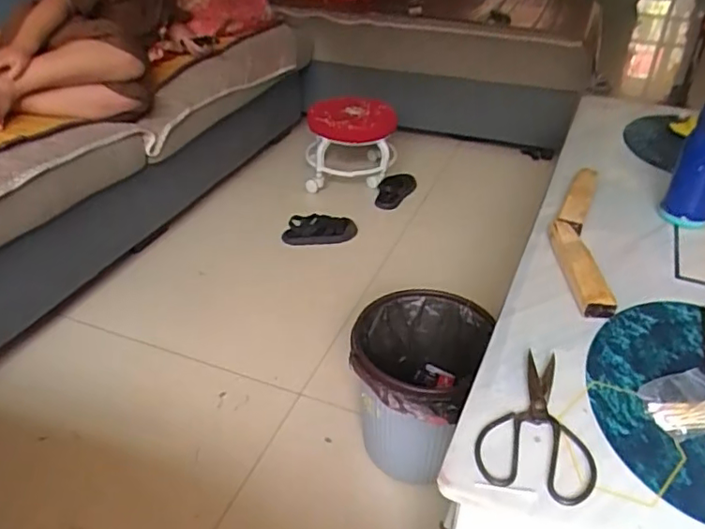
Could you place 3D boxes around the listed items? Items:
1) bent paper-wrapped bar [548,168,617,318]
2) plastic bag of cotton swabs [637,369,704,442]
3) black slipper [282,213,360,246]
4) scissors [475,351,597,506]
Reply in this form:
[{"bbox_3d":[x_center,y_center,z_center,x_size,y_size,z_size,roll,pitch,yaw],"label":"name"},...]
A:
[{"bbox_3d":[0.368,-0.067,0.929,0.082,0.025,0.431,10,36,13],"label":"bent paper-wrapped bar"},{"bbox_3d":[0.383,0.159,0.636,0.113,0.016,0.081,-11,36,-16],"label":"plastic bag of cotton swabs"},{"bbox_3d":[-0.092,-0.097,1.601,0.210,0.073,0.073,-9,36,-13],"label":"black slipper"},{"bbox_3d":[0.197,0.166,0.617,0.114,0.007,0.191,8,36,10],"label":"scissors"}]

